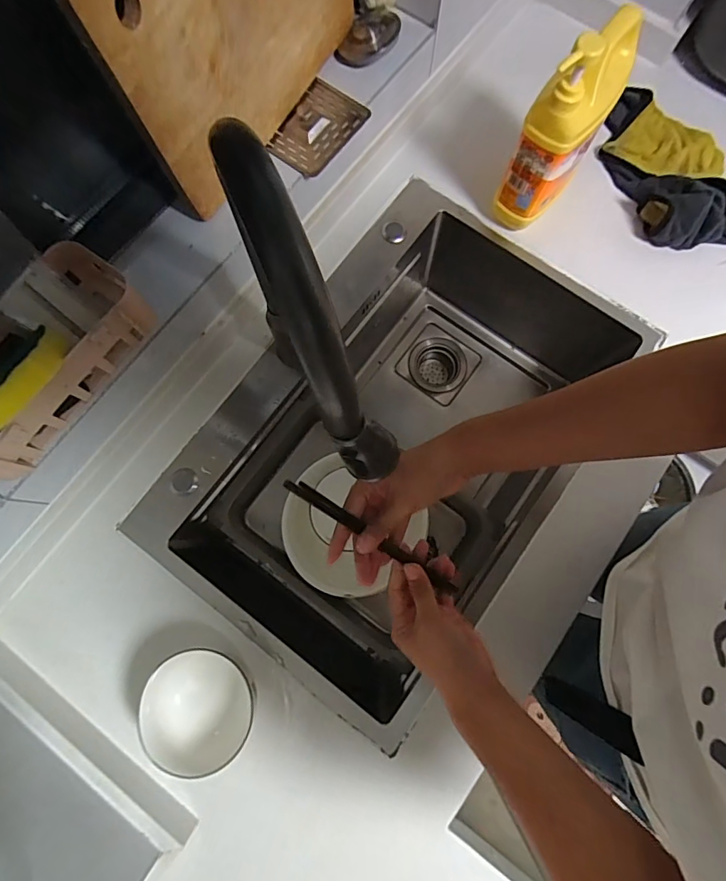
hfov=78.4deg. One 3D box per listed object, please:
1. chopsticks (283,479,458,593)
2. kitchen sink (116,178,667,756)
[{"bbox_3d":[0.022,0.103,0.444,0.261,0.016,0.014,39,78,-33],"label":"chopsticks"},{"bbox_3d":[0.057,0.003,0.719,0.440,0.239,0.671,36,80,7],"label":"kitchen sink"}]

